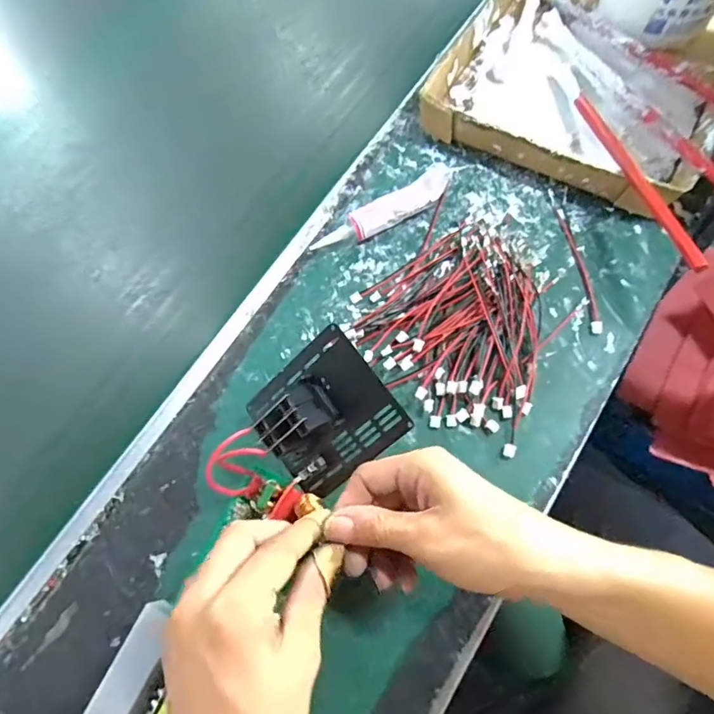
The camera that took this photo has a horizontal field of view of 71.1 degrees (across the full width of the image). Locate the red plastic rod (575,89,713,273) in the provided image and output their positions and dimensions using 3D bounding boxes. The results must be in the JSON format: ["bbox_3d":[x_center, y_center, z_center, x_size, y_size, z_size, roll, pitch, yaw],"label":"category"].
[{"bbox_3d":[0.215,-0.146,0.391,0.009,0.012,0.211,-8,55,-1],"label":"red plastic rod"}]

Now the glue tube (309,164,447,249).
[{"bbox_3d":[0.027,-0.124,0.433,0.133,0.024,0.030,-34,68,-7],"label":"glue tube"}]

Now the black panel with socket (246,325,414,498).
[{"bbox_3d":[-0.027,0.040,0.334,0.094,0.037,0.086,-41,79,18],"label":"black panel with socket"}]

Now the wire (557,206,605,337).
[{"bbox_3d":[0.182,-0.074,0.405,0.010,0.009,0.118,-6,68,5],"label":"wire"}]

